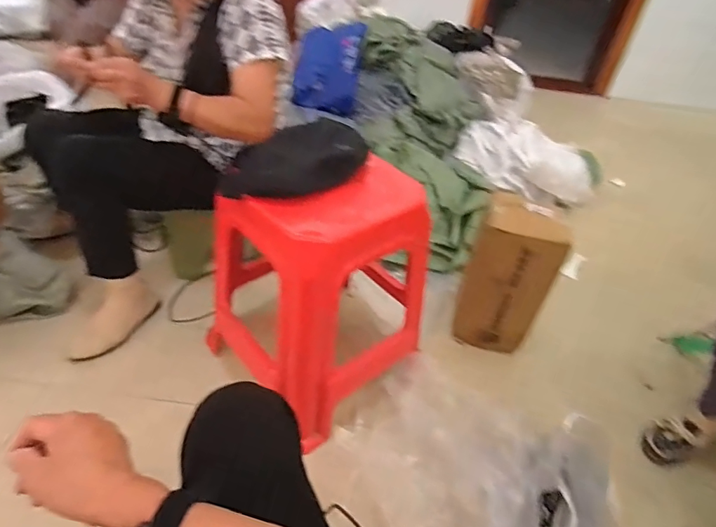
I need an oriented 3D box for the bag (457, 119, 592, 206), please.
[{"bbox_3d":[0.568,-0.407,1.705,0.246,0.174,0.514,-16,45,-26],"label":"bag"}]

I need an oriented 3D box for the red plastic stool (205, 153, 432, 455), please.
[{"bbox_3d":[-0.076,0.025,0.939,0.362,0.419,0.356,33,46,27],"label":"red plastic stool"}]

